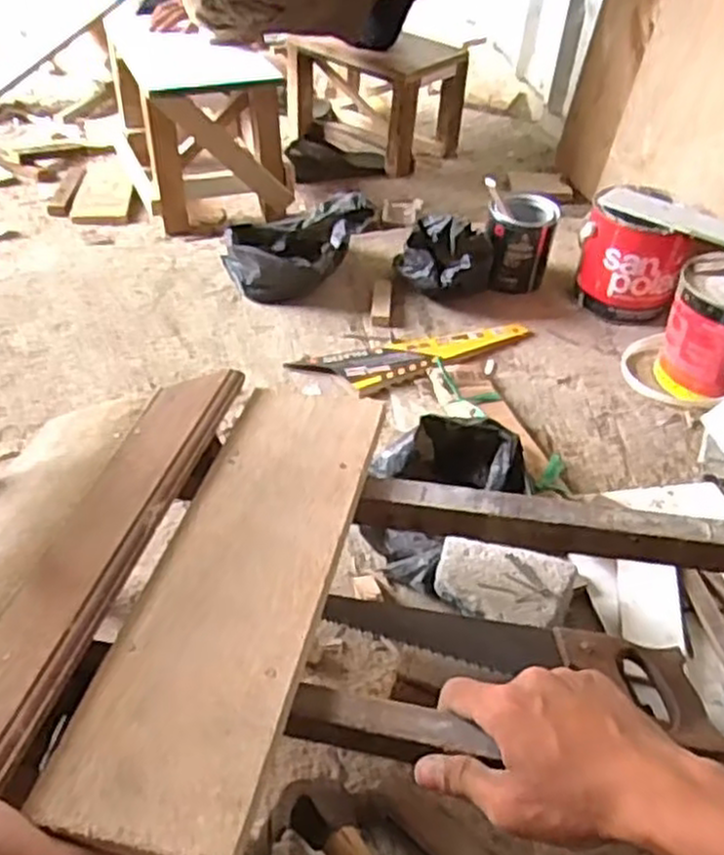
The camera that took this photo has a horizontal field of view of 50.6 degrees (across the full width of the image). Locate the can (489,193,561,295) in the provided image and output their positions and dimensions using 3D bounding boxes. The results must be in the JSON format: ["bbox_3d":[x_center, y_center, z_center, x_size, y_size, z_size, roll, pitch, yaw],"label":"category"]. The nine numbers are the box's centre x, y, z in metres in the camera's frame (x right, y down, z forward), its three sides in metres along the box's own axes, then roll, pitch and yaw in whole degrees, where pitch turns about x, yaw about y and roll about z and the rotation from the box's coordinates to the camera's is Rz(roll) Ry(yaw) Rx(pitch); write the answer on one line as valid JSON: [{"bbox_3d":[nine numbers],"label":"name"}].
[{"bbox_3d":[0.250,-0.293,1.232,0.106,0.139,0.121,10,42,6],"label":"can"}]

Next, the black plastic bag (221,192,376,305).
[{"bbox_3d":[-0.098,-0.280,1.192,0.211,0.133,0.163,-18,47,-23],"label":"black plastic bag"}]

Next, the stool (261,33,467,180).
[{"bbox_3d":[0.027,-0.721,1.643,0.348,0.208,0.227,28,47,24],"label":"stool"}]

